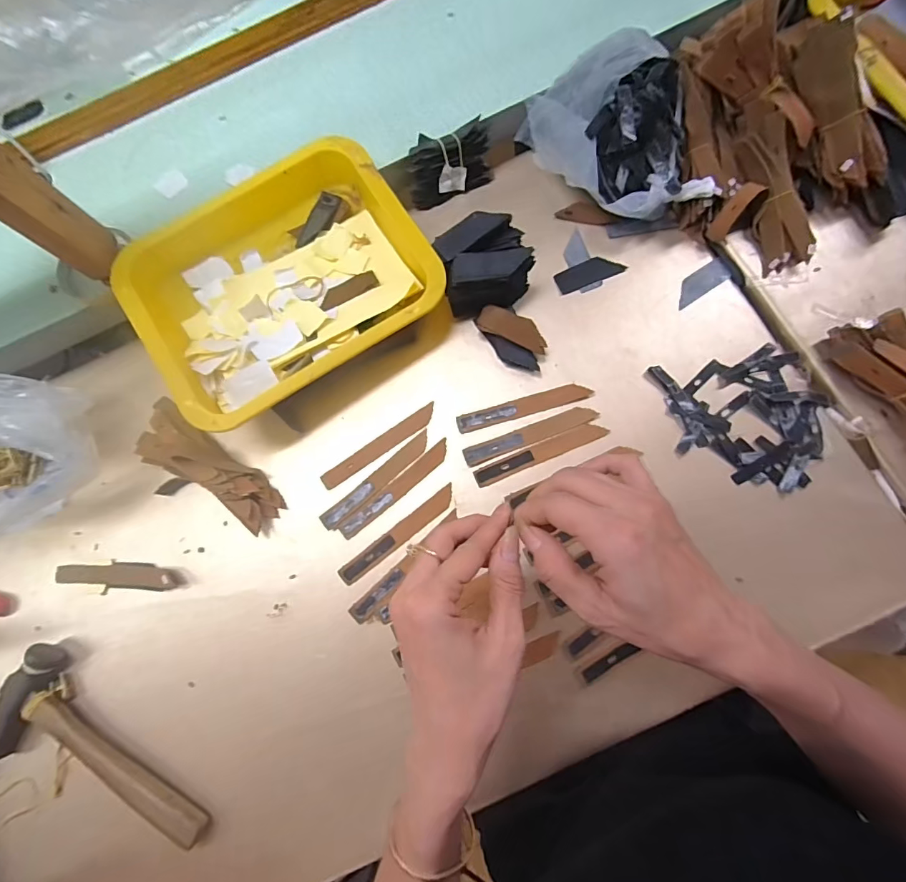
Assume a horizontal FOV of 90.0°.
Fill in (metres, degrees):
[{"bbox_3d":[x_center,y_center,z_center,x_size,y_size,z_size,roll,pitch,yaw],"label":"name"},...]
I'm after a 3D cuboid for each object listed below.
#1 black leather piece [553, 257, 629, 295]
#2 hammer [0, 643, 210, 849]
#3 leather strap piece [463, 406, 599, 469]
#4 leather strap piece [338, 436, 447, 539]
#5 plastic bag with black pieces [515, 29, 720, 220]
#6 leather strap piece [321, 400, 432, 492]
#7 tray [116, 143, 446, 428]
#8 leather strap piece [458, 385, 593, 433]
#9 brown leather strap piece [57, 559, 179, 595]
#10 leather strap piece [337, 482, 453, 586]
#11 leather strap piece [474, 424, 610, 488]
[{"bbox_3d":[0.134,-0.166,0.445,0.066,0.004,0.024,-21,77,1],"label":"black leather piece"},{"bbox_3d":[-0.312,0.282,0.389,0.214,0.026,0.088,37,84,11],"label":"hammer"},{"bbox_3d":[0.071,-0.005,0.417,0.124,0.004,0.019,-21,77,1],"label":"leather strap piece"},{"bbox_3d":[-0.052,0.045,0.421,0.123,0.004,0.017,-40,79,-6],"label":"leather strap piece"},{"bbox_3d":[0.151,-0.283,0.411,0.098,0.070,0.187,-32,77,-1],"label":"plastic bag with black pieces"},{"bbox_3d":[-0.069,0.005,0.429,0.124,0.005,0.018,-34,77,-2],"label":"leather strap piece"},{"bbox_3d":[-0.155,-0.144,0.423,0.257,0.061,0.200,-33,77,-2],"label":"tray"},{"bbox_3d":[0.066,-0.032,0.423,0.125,0.004,0.017,-16,77,2],"label":"leather strap piece"},{"bbox_3d":[-0.315,0.128,0.423,0.120,0.013,0.027,2,78,6],"label":"brown leather strap piece"},{"bbox_3d":[-0.048,0.086,0.411,0.124,0.004,0.017,-38,79,-5],"label":"leather strap piece"},{"bbox_3d":[0.079,0.011,0.411,0.124,0.004,0.017,-23,77,0],"label":"leather strap piece"}]

